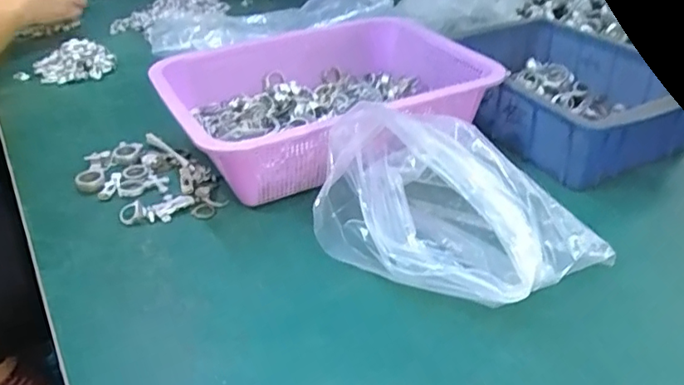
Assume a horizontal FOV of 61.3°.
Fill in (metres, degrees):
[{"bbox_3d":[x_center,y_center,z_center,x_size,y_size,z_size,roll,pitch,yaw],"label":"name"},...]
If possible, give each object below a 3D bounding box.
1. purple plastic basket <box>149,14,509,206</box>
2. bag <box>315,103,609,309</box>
[{"bbox_3d":[-0.010,-0.094,0.598,0.317,0.077,0.234,-21,38,-25],"label":"purple plastic basket"},{"bbox_3d":[0.087,0.008,0.426,0.204,0.087,0.122,16,38,25],"label":"bag"}]

